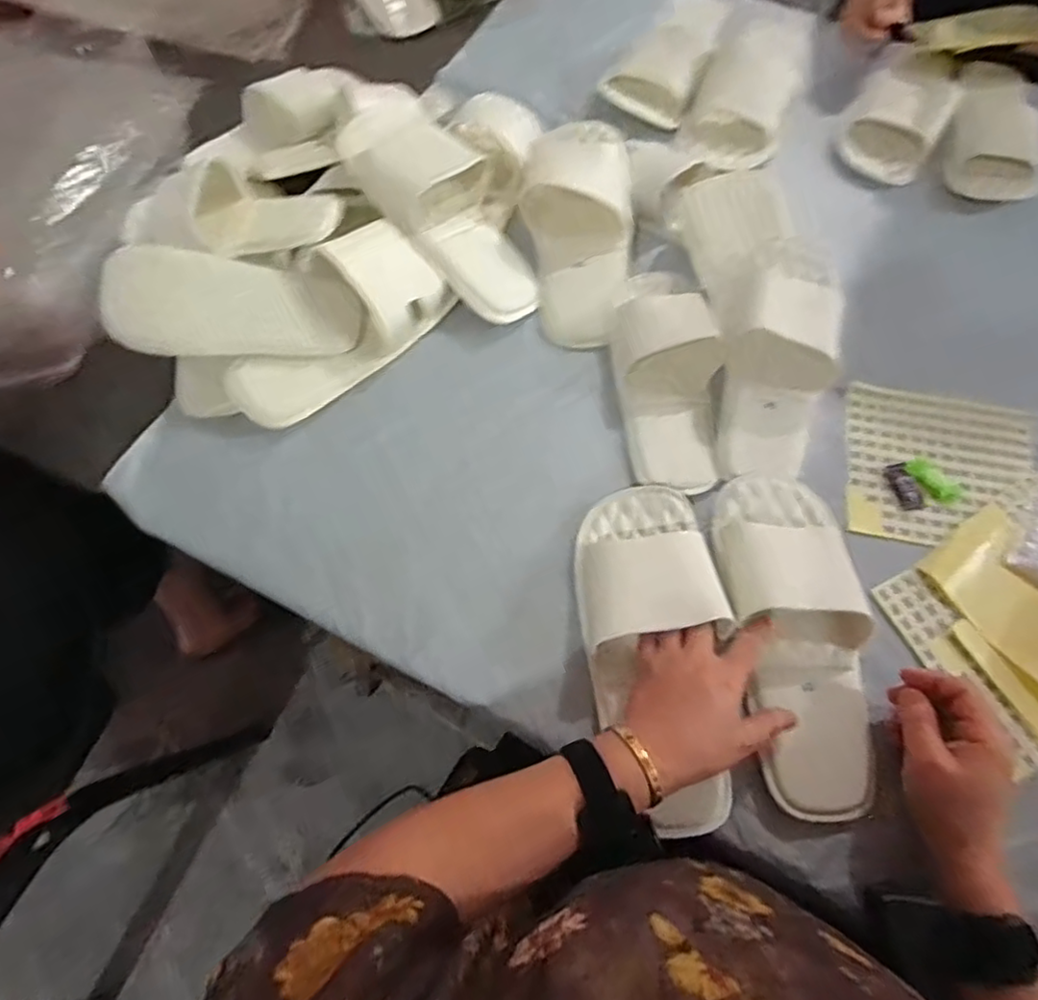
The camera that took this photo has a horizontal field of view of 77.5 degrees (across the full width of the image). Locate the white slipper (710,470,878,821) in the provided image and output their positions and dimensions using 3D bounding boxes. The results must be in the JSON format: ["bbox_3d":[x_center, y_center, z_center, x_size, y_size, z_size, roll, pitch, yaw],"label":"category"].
[{"bbox_3d":[0.230,0.102,0.516,0.109,0.044,0.269,-5,71,-2],"label":"white slipper"}]

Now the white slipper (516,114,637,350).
[{"bbox_3d":[0.060,-0.286,0.674,0.113,0.061,0.267,1,67,0],"label":"white slipper"}]

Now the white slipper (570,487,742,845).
[{"bbox_3d":[0.111,0.113,0.507,0.114,0.044,0.265,-3,69,-2],"label":"white slipper"}]

